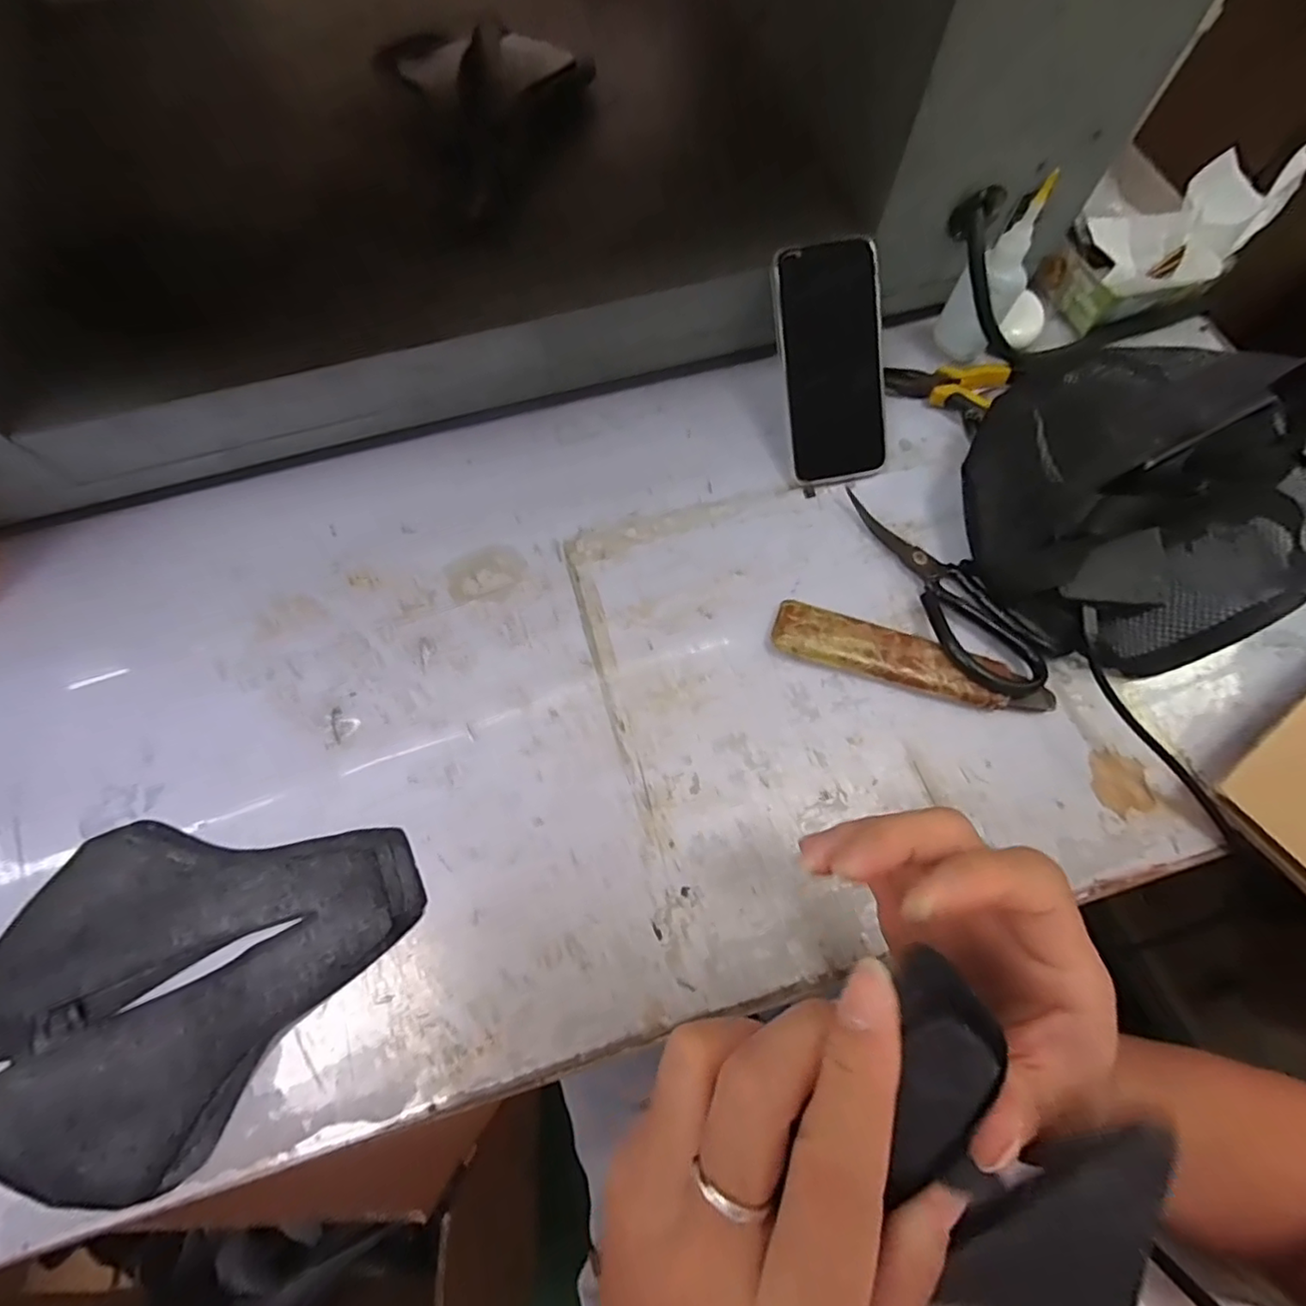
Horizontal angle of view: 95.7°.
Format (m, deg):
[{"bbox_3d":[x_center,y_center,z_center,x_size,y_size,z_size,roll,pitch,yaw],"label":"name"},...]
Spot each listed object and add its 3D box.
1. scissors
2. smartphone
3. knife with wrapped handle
[{"bbox_3d":[0.205,-0.046,0.424,0.064,0.019,0.181,-32,72,-10],"label":"scissors"},{"bbox_3d":[0.135,-0.215,0.442,0.077,0.015,0.164,-11,106,-3],"label":"smartphone"},{"bbox_3d":[0.177,0.007,0.410,0.187,0.018,0.038,16,71,7],"label":"knife with wrapped handle"}]

